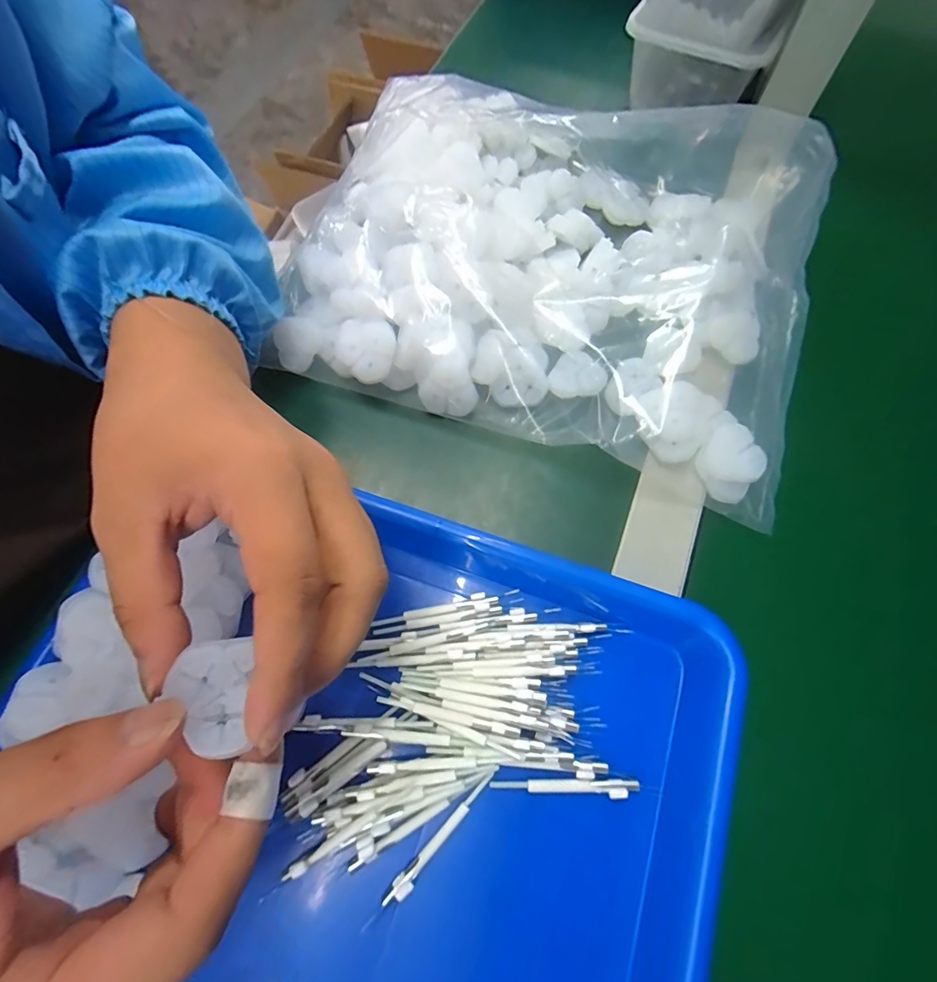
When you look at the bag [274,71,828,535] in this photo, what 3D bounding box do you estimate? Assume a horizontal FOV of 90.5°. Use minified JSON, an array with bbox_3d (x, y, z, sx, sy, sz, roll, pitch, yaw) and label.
[{"bbox_3d":[0.054,-0.173,0.322,0.362,0.066,0.287,18,69,8],"label":"bag"}]

